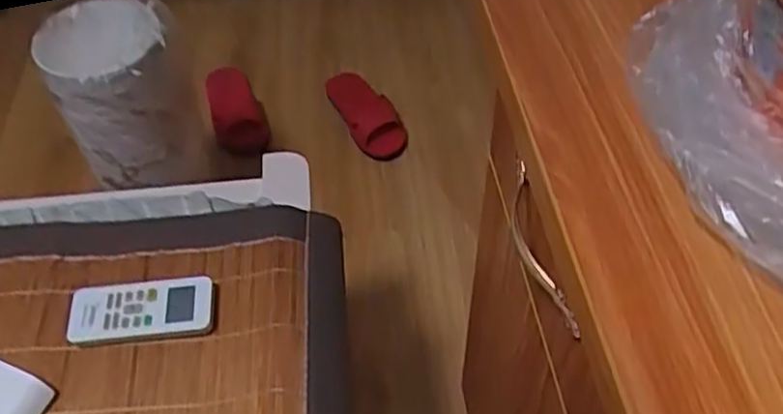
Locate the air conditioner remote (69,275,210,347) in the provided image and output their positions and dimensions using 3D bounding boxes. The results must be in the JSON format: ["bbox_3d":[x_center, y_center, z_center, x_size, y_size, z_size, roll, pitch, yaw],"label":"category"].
[{"bbox_3d":[-0.230,0.093,0.646,0.130,0.018,0.052,-6,50,-2],"label":"air conditioner remote"}]

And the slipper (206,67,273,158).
[{"bbox_3d":[-0.294,-0.179,1.330,0.097,0.066,0.209,-16,51,-11],"label":"slipper"}]

